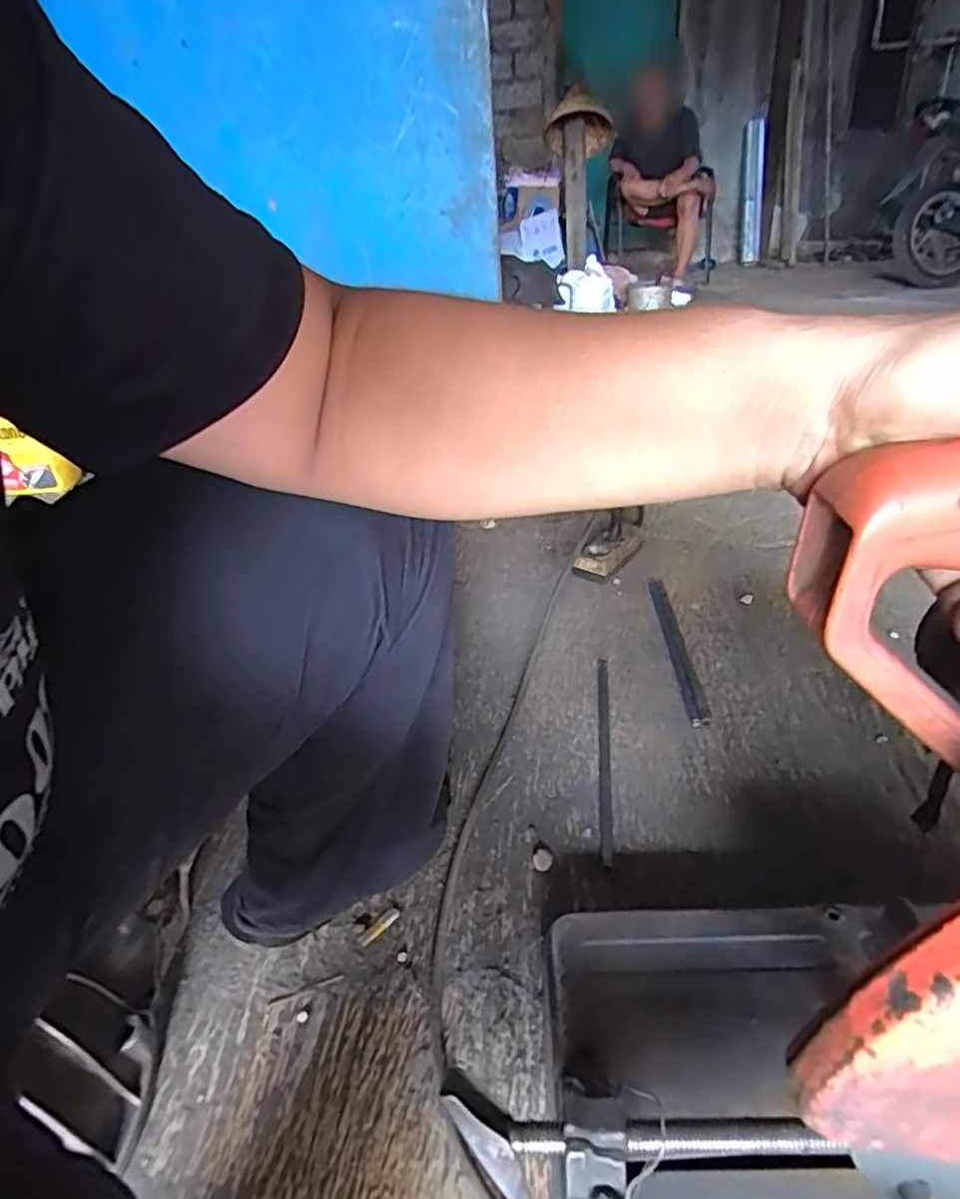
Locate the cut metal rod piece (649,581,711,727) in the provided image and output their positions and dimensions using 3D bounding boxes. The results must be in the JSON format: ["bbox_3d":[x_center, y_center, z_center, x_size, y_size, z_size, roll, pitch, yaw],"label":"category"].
[{"bbox_3d":[0.266,0.061,0.885,0.025,0.012,0.289,-3,34,5],"label":"cut metal rod piece"}]

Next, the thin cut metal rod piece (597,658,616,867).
[{"bbox_3d":[0.146,0.169,0.757,0.017,0.005,0.300,0,34,9],"label":"thin cut metal rod piece"}]

